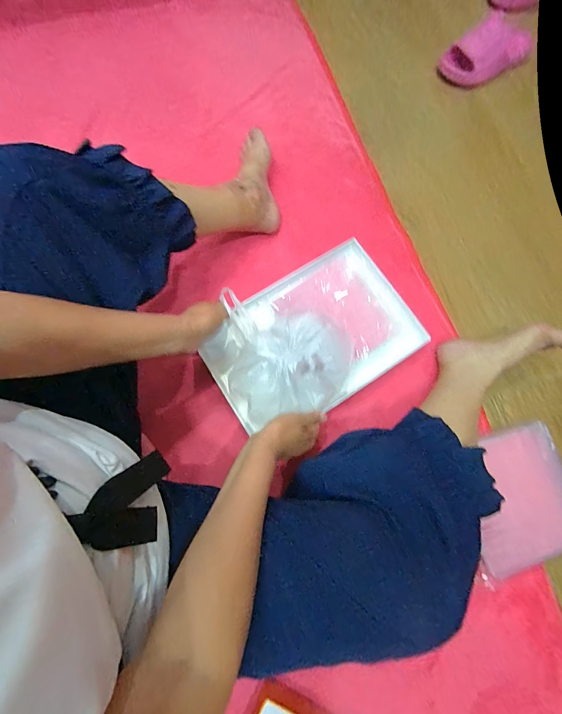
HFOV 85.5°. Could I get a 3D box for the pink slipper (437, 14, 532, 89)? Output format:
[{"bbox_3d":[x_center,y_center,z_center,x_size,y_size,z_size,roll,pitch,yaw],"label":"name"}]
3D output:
[{"bbox_3d":[0.520,-0.771,0.755,0.230,0.081,0.112,-31,81,-7],"label":"pink slipper"}]

